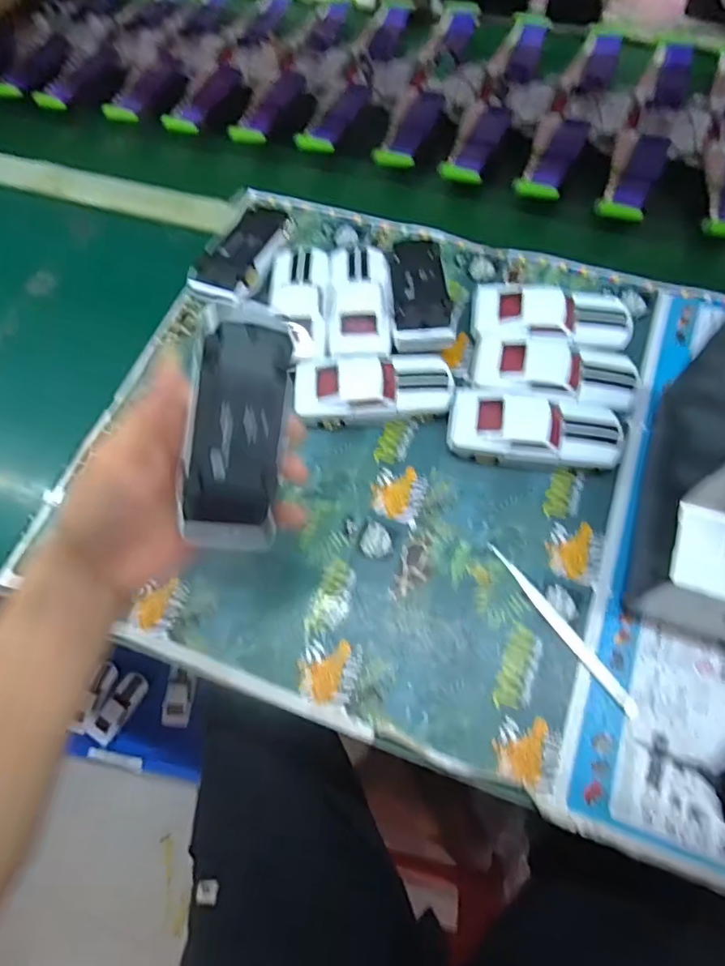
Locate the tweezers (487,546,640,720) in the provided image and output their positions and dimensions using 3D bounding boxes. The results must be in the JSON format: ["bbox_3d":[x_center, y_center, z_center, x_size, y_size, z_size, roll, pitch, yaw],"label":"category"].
[{"bbox_3d":[0.139,0.100,0.381,0.011,0.005,0.141,-32,68,-12],"label":"tweezers"}]

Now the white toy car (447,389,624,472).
[{"bbox_3d":[0.134,-0.040,0.426,0.129,0.035,0.052,9,65,6],"label":"white toy car"}]

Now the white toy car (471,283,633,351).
[{"bbox_3d":[0.163,-0.142,0.469,0.132,0.036,0.065,7,65,5],"label":"white toy car"}]

